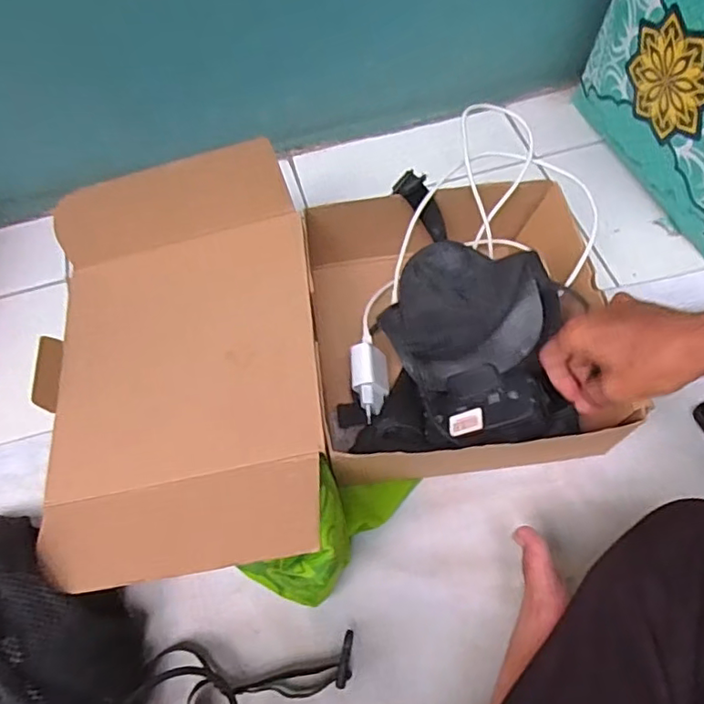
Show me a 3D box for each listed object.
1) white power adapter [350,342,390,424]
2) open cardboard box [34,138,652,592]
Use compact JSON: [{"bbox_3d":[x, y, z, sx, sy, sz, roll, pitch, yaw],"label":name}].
[{"bbox_3d":[0.019,0.030,0.553,0.036,0.027,0.074,-6,61,0],"label":"white power adapter"},{"bbox_3d":[-0.030,-0.006,0.523,0.511,0.155,0.347,-11,61,-3],"label":"open cardboard box"}]

